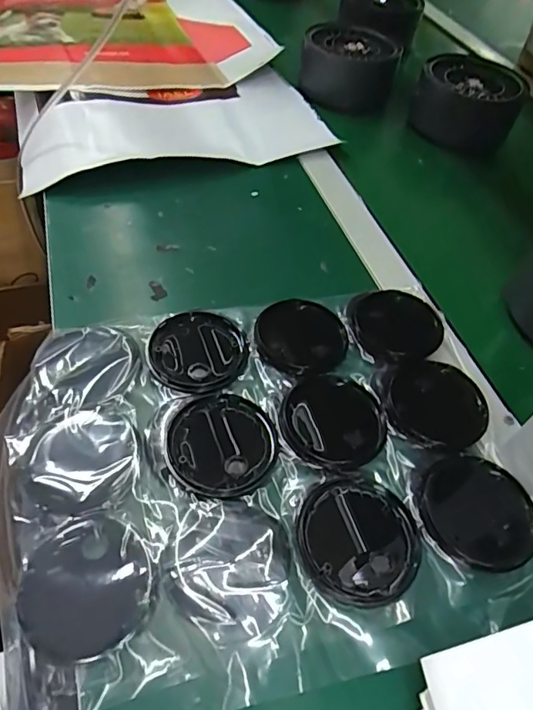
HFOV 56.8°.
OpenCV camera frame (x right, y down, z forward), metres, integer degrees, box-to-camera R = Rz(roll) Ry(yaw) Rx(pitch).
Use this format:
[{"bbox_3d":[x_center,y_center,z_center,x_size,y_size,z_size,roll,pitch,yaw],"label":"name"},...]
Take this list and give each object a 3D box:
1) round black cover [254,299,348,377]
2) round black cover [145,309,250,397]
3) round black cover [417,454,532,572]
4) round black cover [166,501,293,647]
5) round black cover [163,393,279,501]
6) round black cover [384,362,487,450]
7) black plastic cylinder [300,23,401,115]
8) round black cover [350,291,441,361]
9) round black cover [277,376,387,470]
[{"bbox_3d":[0.030,-0.016,0.408,0.075,0.011,0.072,3,49,-3],"label":"round black cover"},{"bbox_3d":[-0.053,-0.003,0.391,0.077,0.007,0.076,3,49,-3],"label":"round black cover"},{"bbox_3d":[0.142,0.103,0.330,0.074,0.010,0.072,3,49,-3],"label":"round black cover"},{"bbox_3d":[-0.021,0.126,0.294,0.071,0.009,0.076,3,49,-3],"label":"round black cover"},{"bbox_3d":[-0.031,0.061,0.343,0.075,0.005,0.076,3,49,-3],"label":"round black cover"},{"bbox_3d":[0.130,0.036,0.381,0.071,0.008,0.074,3,49,-3],"label":"round black cover"},{"bbox_3d":[0.125,-0.432,0.728,0.132,0.075,0.109,12,49,5],"label":"black plastic cylinder"},{"bbox_3d":[0.111,-0.029,0.423,0.075,0.013,0.074,3,49,-3],"label":"round black cover"},{"bbox_3d":[0.049,0.047,0.360,0.075,0.012,0.074,15,50,8],"label":"round black cover"}]

